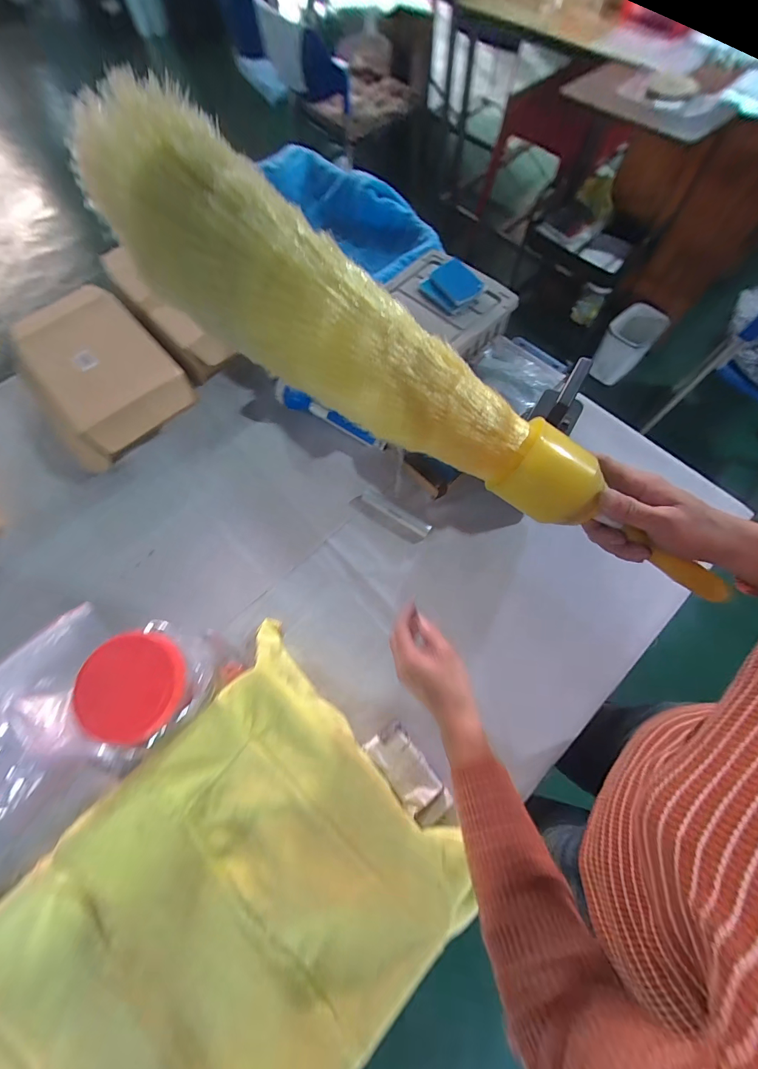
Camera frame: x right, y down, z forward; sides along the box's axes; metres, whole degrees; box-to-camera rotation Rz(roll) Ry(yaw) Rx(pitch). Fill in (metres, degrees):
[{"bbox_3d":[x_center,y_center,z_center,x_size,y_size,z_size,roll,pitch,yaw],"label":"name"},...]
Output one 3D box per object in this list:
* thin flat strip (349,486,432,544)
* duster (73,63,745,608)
[{"bbox_3d":[0.019,-0.034,0.631,0.141,0.021,0.045,33,75,13],"label":"thin flat strip"},{"bbox_3d":[0.053,-0.098,0.279,0.529,0.062,0.090,31,73,-11],"label":"duster"}]

